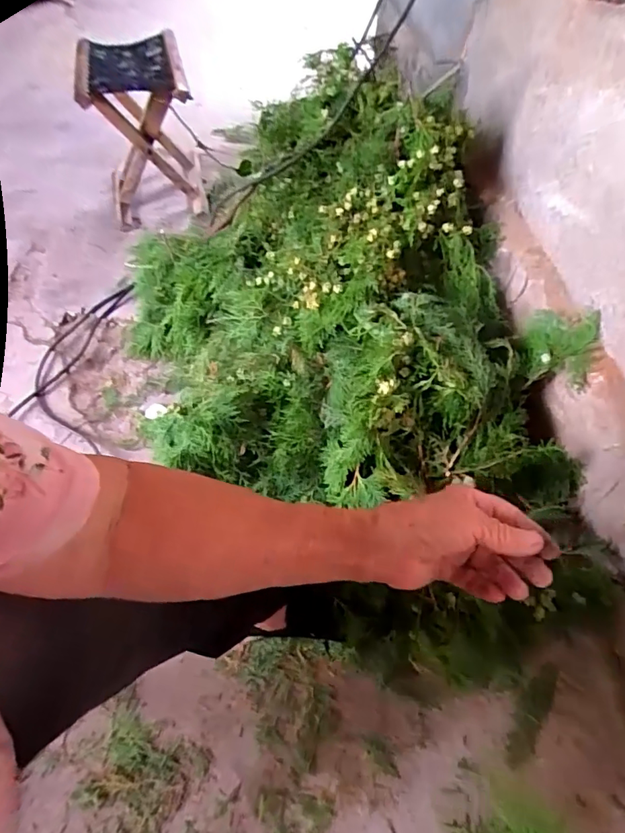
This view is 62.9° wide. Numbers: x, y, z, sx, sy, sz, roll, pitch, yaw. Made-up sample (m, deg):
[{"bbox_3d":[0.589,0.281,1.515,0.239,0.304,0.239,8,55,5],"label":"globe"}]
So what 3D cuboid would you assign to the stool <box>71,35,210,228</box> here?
[{"bbox_3d":[-0.414,-0.687,1.267,0.235,0.353,0.305,-11,56,-9],"label":"stool"}]

